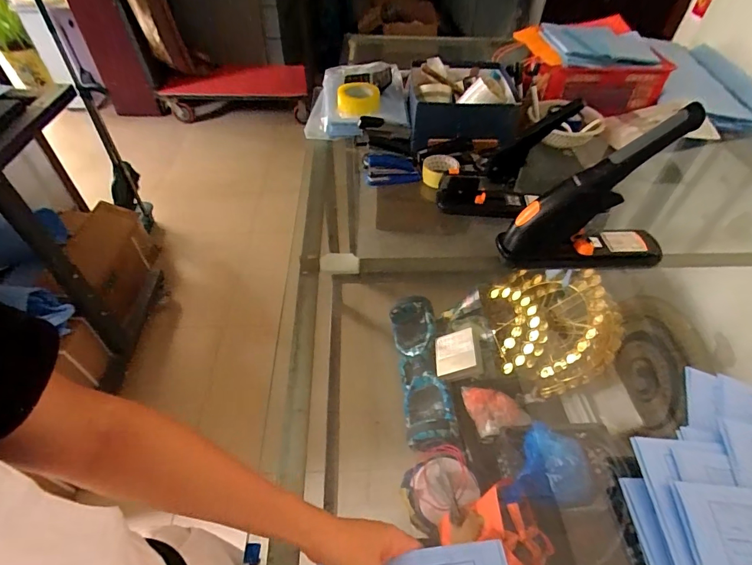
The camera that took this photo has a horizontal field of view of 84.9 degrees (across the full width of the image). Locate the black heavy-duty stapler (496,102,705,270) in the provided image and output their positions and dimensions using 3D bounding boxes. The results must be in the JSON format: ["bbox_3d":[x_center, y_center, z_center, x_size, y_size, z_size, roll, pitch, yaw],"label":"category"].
[{"bbox_3d":[0.414,-0.150,0.756,0.296,0.315,0.064,-1,48,-2],"label":"black heavy-duty stapler"}]

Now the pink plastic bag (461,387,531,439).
[{"bbox_3d":[0.415,0.447,1.406,0.220,0.111,0.182,-5,48,-6],"label":"pink plastic bag"}]

